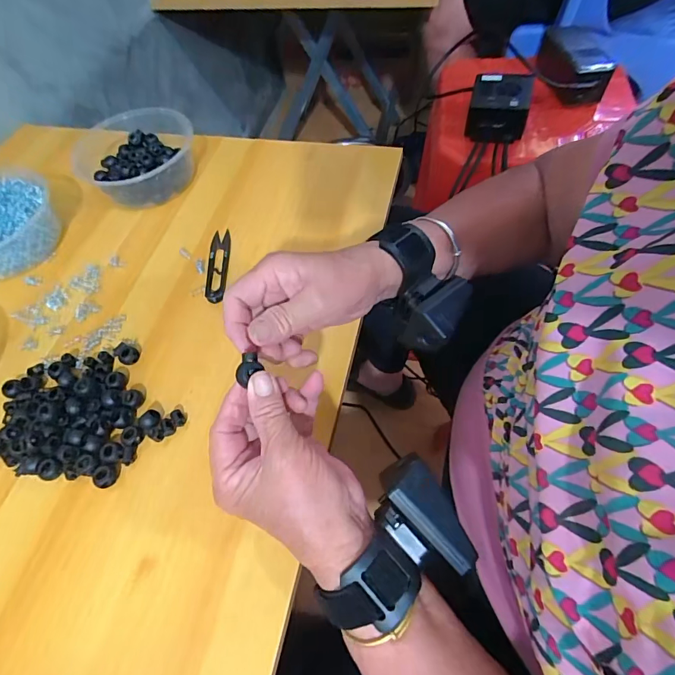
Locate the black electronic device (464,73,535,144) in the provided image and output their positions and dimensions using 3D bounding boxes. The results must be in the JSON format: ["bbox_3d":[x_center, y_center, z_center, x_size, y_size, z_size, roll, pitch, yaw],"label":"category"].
[{"bbox_3d":[0.208,-0.296,0.531,0.071,0.055,0.065,15,62,13],"label":"black electronic device"}]

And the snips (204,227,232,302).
[{"bbox_3d":[-0.126,-0.078,0.435,0.023,0.005,0.098,-5,60,2],"label":"snips"}]

